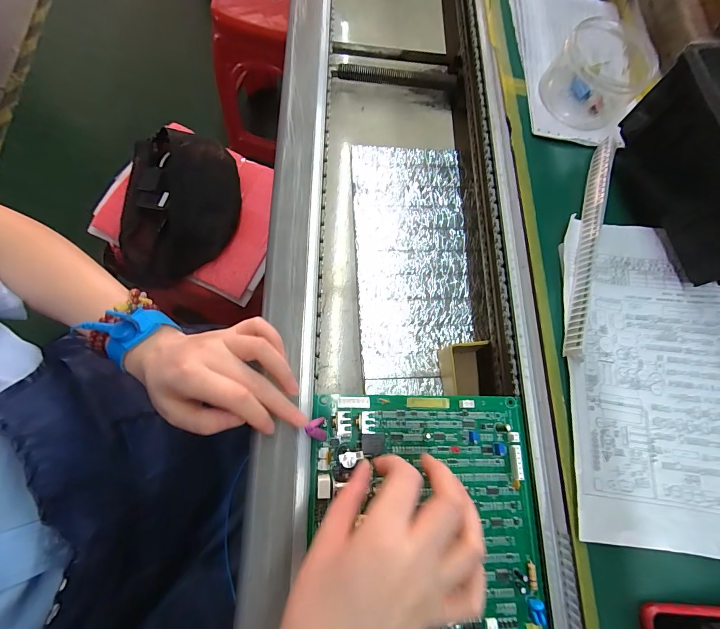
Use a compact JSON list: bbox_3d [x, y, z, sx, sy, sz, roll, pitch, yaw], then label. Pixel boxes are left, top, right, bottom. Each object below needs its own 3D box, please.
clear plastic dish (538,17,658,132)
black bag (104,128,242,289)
[{"bbox_3d":[0.265,-0.271,0.388,0.097,0.050,0.108,35,74,9],"label":"clear plastic dish"},{"bbox_3d":[-0.311,-0.180,0.603,0.198,0.076,0.277,17,72,3],"label":"black bag"}]

